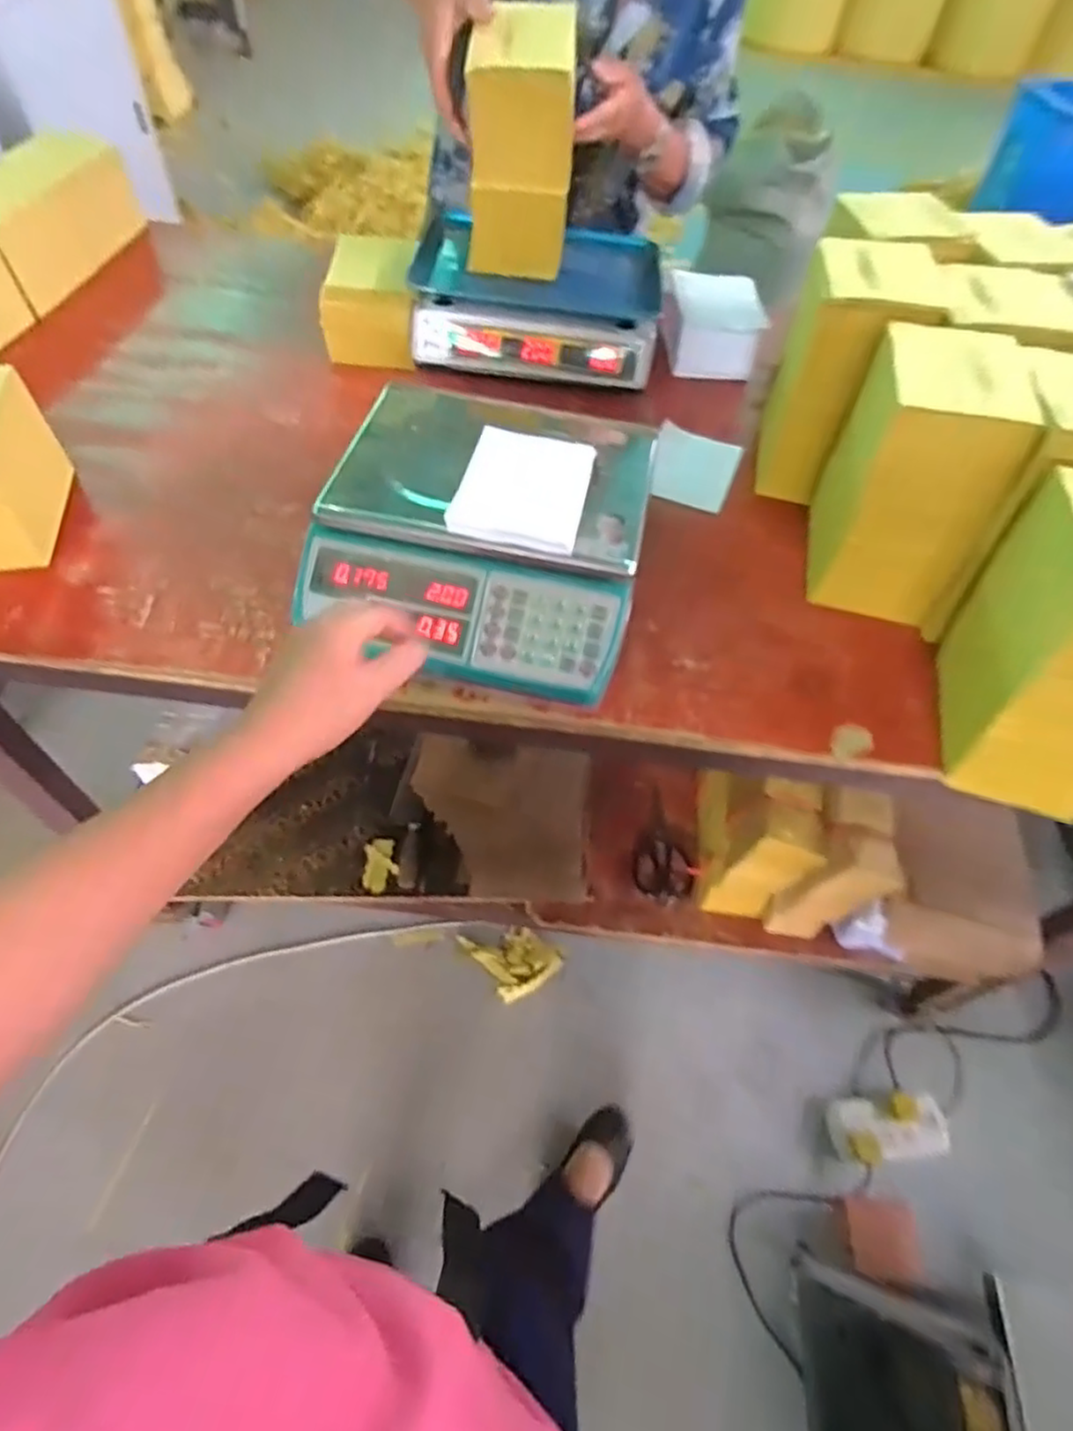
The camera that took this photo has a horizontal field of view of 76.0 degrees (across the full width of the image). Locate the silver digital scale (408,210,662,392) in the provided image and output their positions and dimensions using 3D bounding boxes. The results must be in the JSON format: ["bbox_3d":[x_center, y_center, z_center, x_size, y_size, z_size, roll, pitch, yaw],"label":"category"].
[{"bbox_3d":[0.002,-0.592,0.978,0.337,0.094,0.250,5,56,-2],"label":"silver digital scale"}]

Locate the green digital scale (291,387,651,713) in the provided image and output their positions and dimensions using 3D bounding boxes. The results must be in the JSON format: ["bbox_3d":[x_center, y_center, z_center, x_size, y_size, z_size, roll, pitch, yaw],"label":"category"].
[{"bbox_3d":[-0.049,-0.184,0.662,0.289,0.098,0.296,12,56,3],"label":"green digital scale"}]

